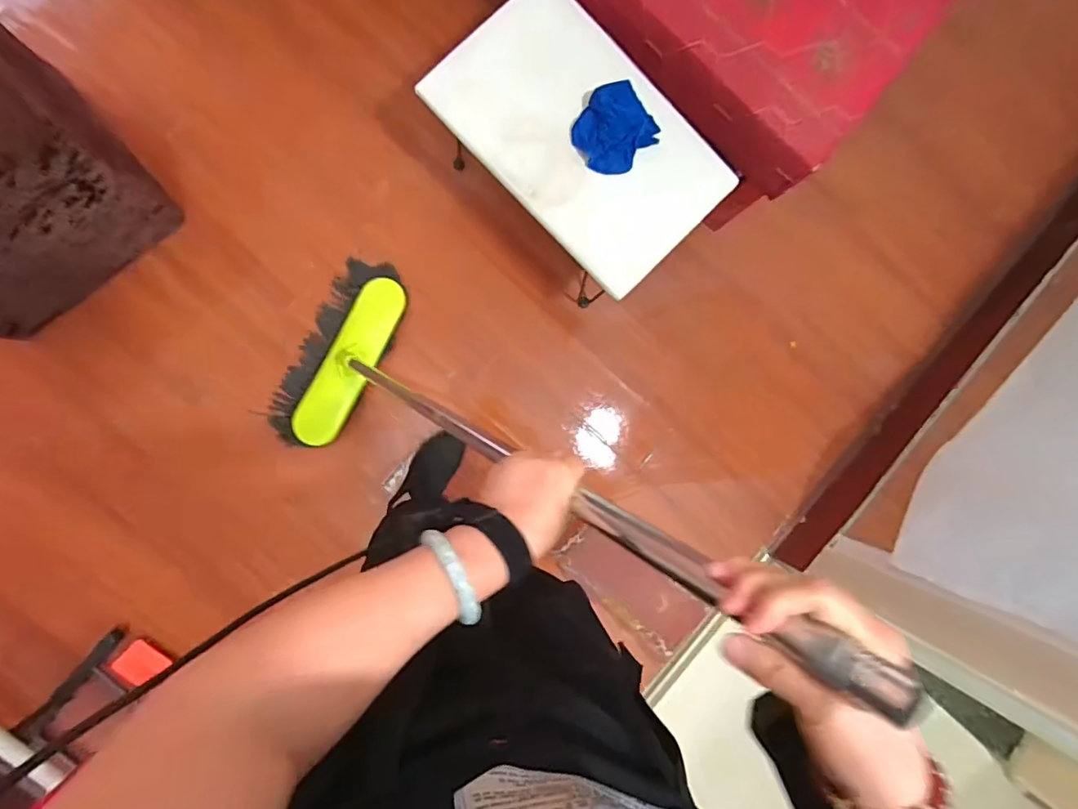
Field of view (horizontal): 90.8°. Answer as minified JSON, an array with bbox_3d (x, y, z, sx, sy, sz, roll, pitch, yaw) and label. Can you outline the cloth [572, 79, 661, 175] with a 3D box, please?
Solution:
[{"bbox_3d":[0.126,-0.454,0.872,0.131,0.030,0.121,-44,98,1],"label":"cloth"}]

